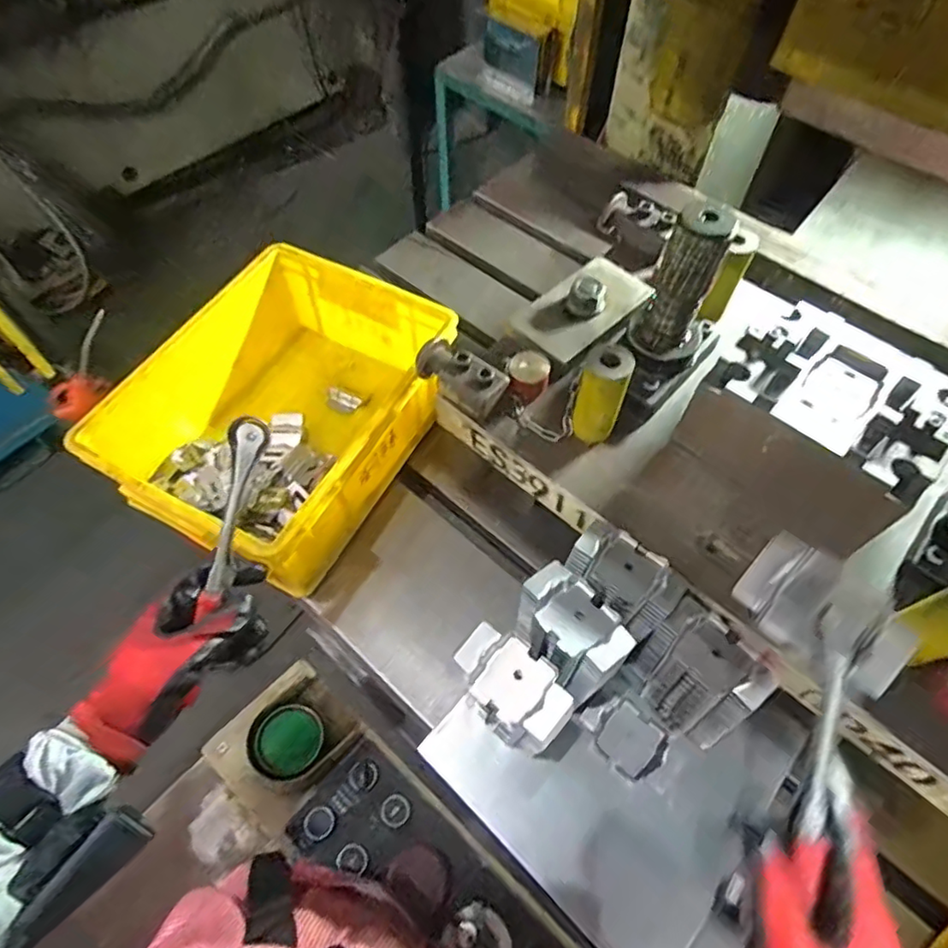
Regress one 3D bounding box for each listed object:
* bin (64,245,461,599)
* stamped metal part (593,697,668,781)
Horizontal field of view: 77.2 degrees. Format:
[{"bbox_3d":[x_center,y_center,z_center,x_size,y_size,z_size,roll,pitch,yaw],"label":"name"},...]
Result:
[{"bbox_3d":[-0.207,-0.068,0.664,0.257,0.130,0.335,25,62,14],"label":"bin"},{"bbox_3d":[0.142,0.241,0.535,0.057,0.006,0.054,37,78,30],"label":"stamped metal part"}]

